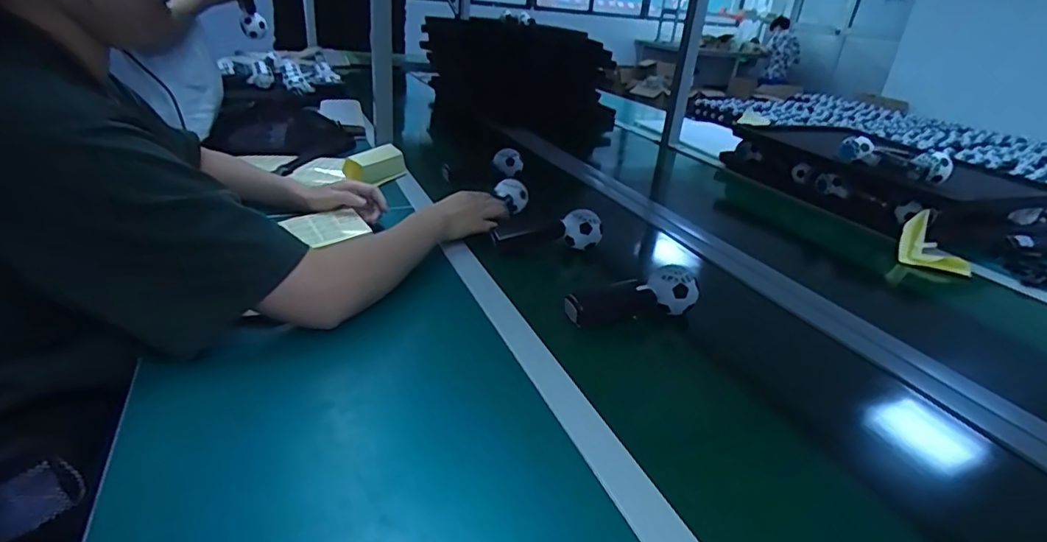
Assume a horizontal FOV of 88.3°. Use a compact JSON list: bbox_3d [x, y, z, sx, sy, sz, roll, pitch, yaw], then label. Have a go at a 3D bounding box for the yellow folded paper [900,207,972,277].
[{"bbox_3d":[0.709,-0.049,0.933,0.107,0.026,0.107,16,66,18],"label":"yellow folded paper"}]

